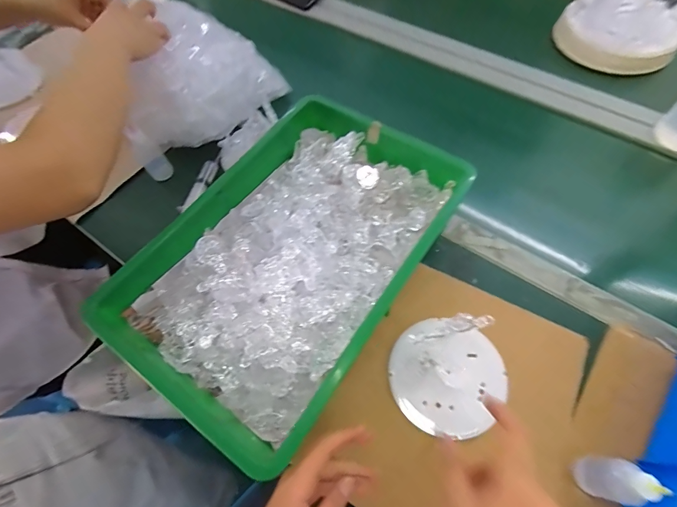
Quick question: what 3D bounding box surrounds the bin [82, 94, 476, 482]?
[{"bbox_3d":[-0.048,-0.005,0.440,0.268,0.085,0.400,31,68,18],"label":"bin"}]

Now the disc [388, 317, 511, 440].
[{"bbox_3d":[0.125,0.141,0.401,0.124,0.019,0.121,-1,62,2],"label":"disc"}]

